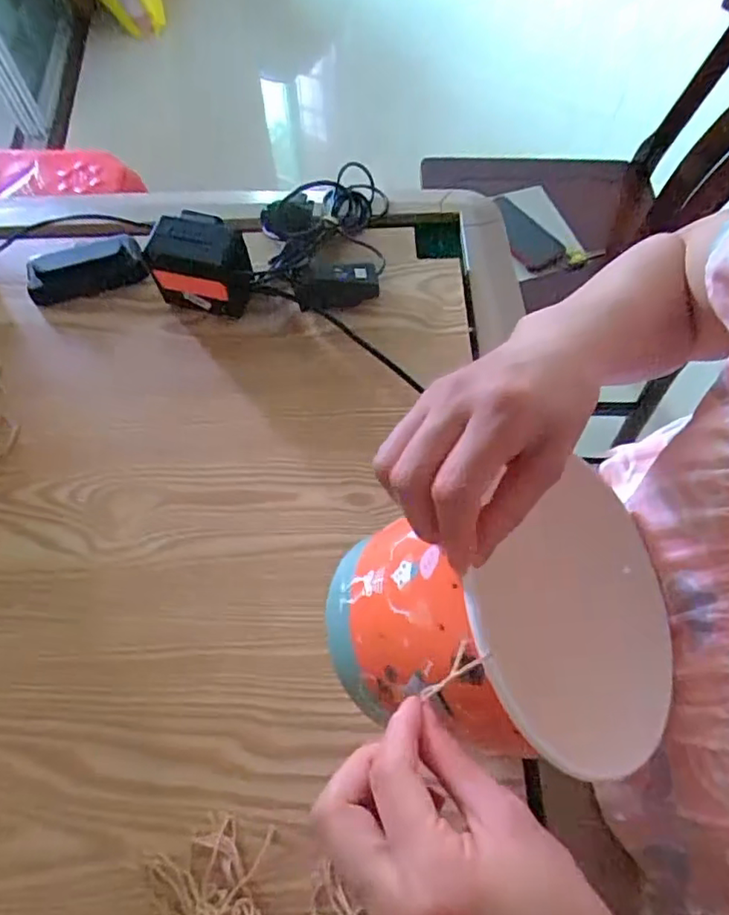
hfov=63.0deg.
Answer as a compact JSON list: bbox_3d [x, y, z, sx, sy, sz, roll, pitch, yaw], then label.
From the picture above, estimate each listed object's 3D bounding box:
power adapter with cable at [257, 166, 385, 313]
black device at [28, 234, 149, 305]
[{"bbox_3d":[-0.038,-0.221,0.570,0.120,0.046,0.172,-1,64,0],"label":"power adapter with cable"},{"bbox_3d":[-0.265,-0.181,0.568,0.110,0.025,0.051,-15,65,-6],"label":"black device"}]

